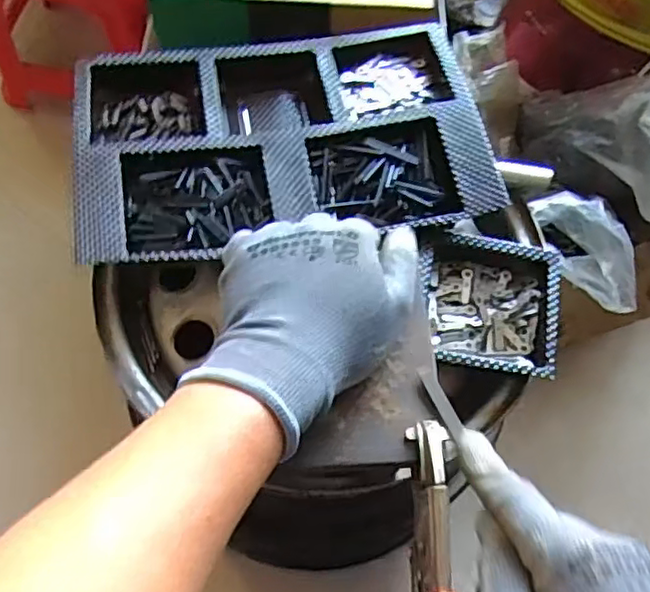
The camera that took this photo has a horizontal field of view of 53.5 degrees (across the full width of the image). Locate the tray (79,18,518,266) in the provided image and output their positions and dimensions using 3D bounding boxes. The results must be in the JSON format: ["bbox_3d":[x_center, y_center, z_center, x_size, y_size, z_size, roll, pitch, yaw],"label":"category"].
[{"bbox_3d":[-0.036,-0.136,0.549,0.329,0.042,0.208,-9,62,-7],"label":"tray"}]

